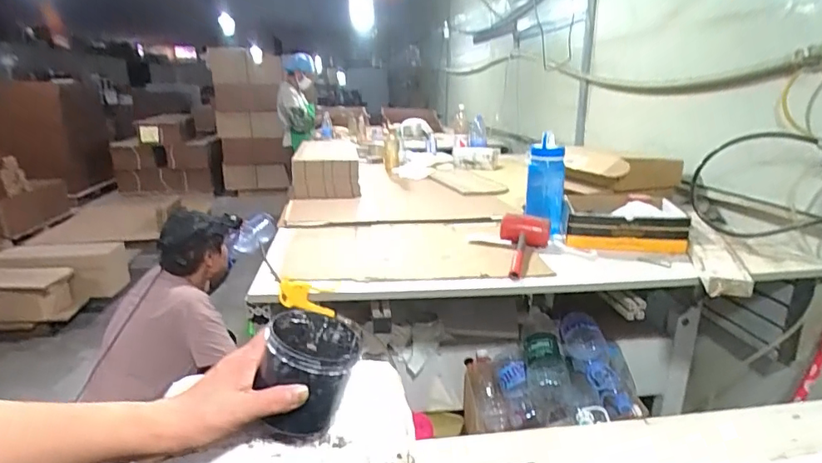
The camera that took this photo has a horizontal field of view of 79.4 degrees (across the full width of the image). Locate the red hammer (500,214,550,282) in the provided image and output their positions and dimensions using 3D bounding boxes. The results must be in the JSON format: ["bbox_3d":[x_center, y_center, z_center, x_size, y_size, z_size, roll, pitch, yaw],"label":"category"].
[{"bbox_3d":[0.277,0.044,1.227,0.124,0.061,0.311,6,30,13],"label":"red hammer"}]

